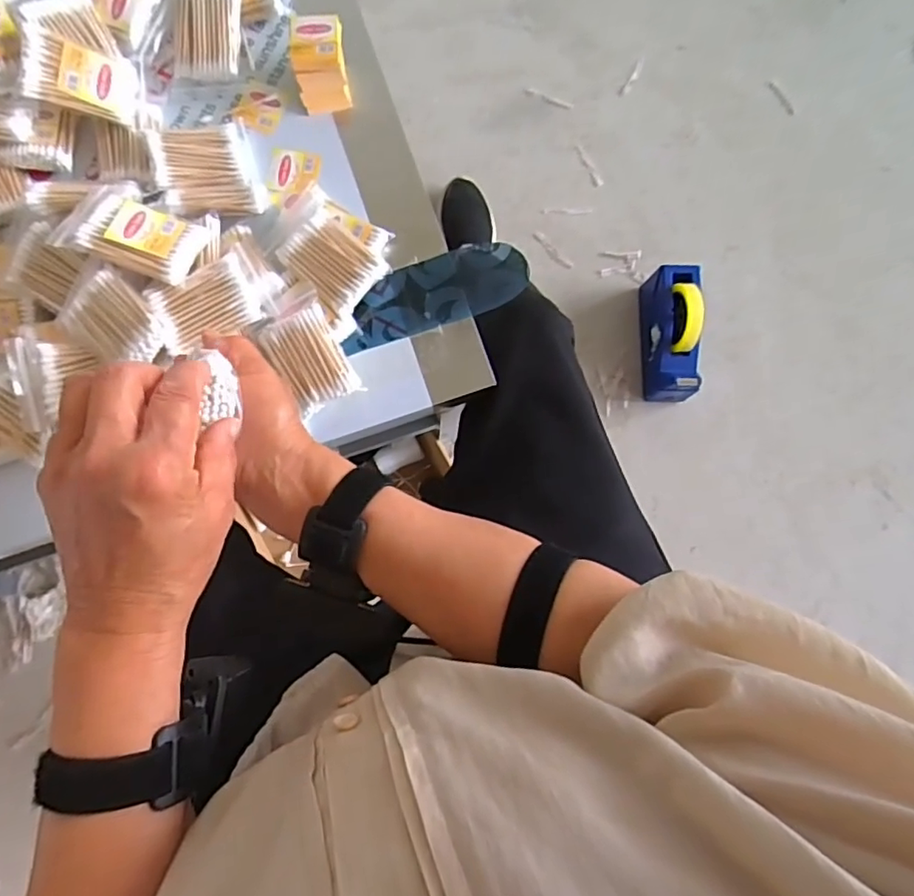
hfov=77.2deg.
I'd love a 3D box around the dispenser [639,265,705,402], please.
[{"bbox_3d":[0.343,-0.184,0.910,0.067,0.123,0.200,1,83,-2],"label":"dispenser"}]

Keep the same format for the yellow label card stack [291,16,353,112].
[{"bbox_3d":[-0.118,-0.333,0.496,0.043,0.041,0.062,-7,83,-3],"label":"yellow label card stack"}]

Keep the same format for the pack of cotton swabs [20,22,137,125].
[{"bbox_3d":[-0.300,-0.299,0.460,0.077,0.011,0.053,5,91,-34],"label":"pack of cotton swabs"}]

